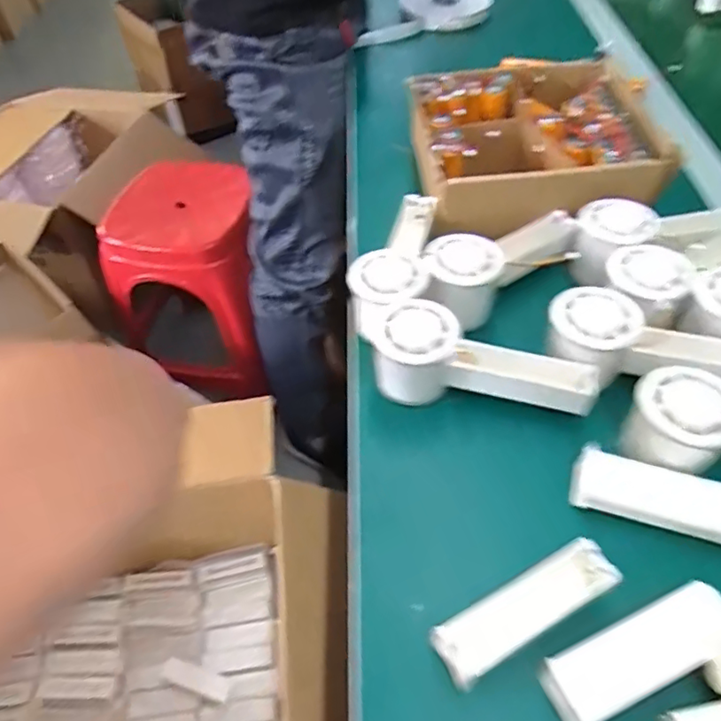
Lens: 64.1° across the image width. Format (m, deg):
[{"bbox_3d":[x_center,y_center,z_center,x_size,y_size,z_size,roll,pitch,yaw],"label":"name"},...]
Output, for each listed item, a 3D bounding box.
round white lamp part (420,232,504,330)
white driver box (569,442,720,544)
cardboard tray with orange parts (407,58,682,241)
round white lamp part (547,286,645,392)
[{"bbox_3d":[0.078,-0.060,0.448,0.057,0.051,0.059,-2,50,2],"label":"round white lamp part"},{"bbox_3d":[0.185,0.083,0.349,0.106,0.021,0.033,14,52,15],"label":"white driver box"},{"bbox_3d":[0.162,-0.217,0.551,0.209,0.053,0.209,-1,50,3],"label":"cardboard tray with orange parts"},{"bbox_3d":[0.163,-0.016,0.411,0.059,0.048,0.065,23,55,21],"label":"round white lamp part"}]

